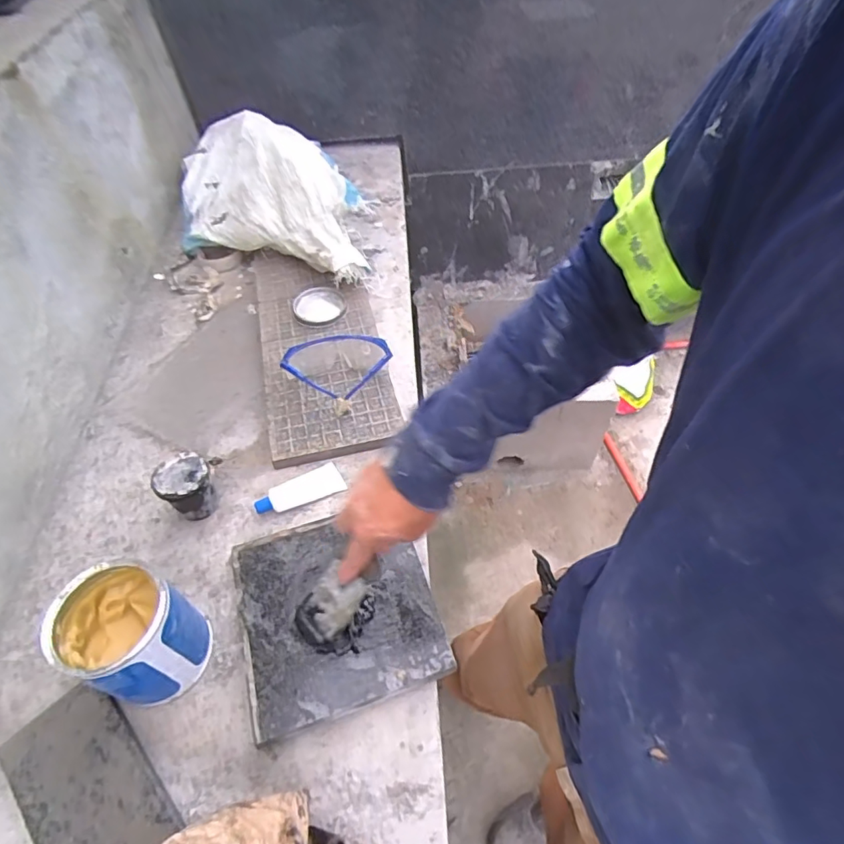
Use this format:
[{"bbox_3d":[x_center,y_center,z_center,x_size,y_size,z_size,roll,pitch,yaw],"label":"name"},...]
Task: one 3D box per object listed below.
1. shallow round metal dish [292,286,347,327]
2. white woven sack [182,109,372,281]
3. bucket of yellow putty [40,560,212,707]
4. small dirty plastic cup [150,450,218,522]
[{"bbox_3d":[-0.169,-0.192,0.854,0.084,0.014,0.093,-8,54,-5],"label":"shallow round metal dish"},{"bbox_3d":[-0.294,-0.421,0.944,0.314,0.149,0.476,-14,54,-9],"label":"white woven sack"},{"bbox_3d":[-0.271,0.200,0.490,0.097,0.108,0.092,0,53,1],"label":"bucket of yellow putty"},{"bbox_3d":[-0.281,0.081,0.629,0.060,0.064,0.062,0,53,1],"label":"small dirty plastic cup"}]

